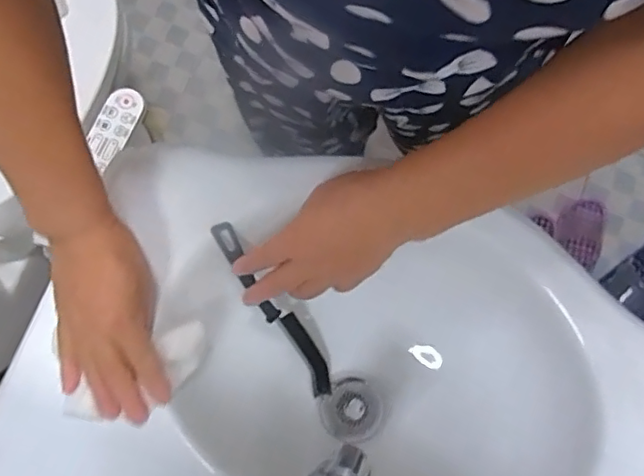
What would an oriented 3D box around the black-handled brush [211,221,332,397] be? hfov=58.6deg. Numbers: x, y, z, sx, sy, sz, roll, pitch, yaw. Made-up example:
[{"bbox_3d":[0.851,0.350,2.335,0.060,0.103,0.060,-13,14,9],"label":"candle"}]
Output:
[{"bbox_3d":[-0.044,0.071,0.545,0.028,0.028,0.207,-36,118,-7],"label":"black-handled brush"}]

